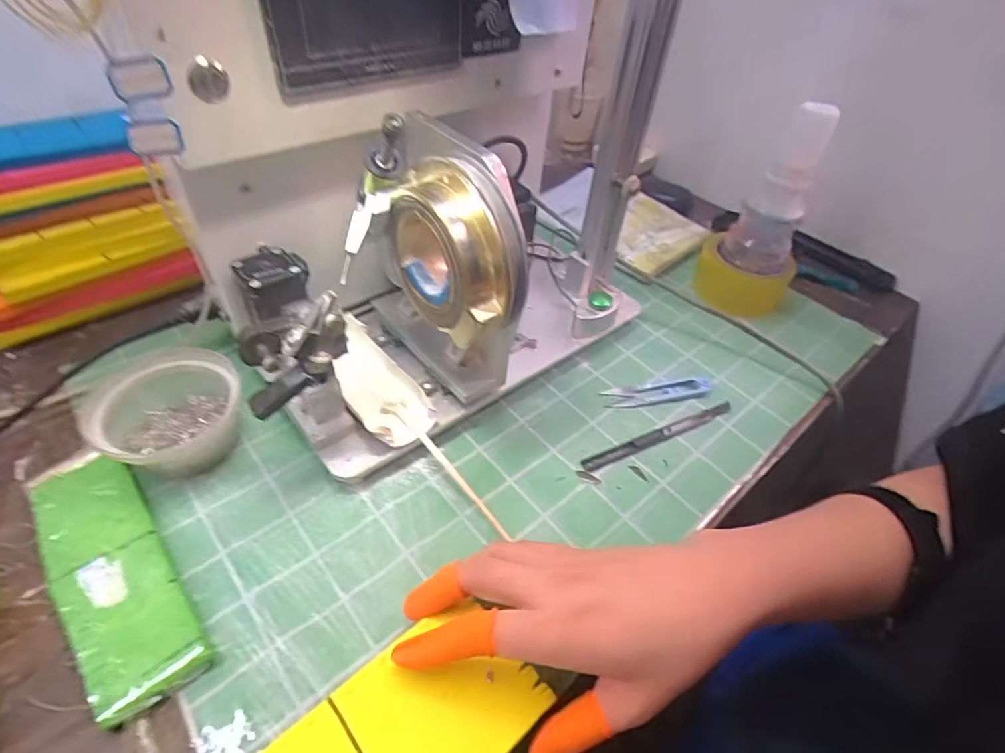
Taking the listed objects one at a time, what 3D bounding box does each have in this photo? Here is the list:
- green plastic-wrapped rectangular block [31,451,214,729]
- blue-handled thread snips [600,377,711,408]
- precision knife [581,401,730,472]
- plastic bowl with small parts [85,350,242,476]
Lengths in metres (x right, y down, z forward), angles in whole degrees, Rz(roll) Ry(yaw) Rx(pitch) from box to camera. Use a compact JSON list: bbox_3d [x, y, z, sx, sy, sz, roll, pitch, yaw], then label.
[{"bbox_3d":[-0.246,0.121,0.324,0.057,0.016,0.185,-29,54,-30],"label":"green plastic-wrapped rectangular block"},{"bbox_3d":[0.144,0.014,0.473,0.105,0.005,0.025,-5,46,-10],"label":"blue-handled thread snips"},{"bbox_3d":[0.138,0.049,0.444,0.160,0.006,0.012,-17,49,-21],"label":"precision knife"},{"bbox_3d":[-0.246,0.031,0.387,0.090,0.056,0.087,3,45,-3],"label":"plastic bowl with small parts"}]

